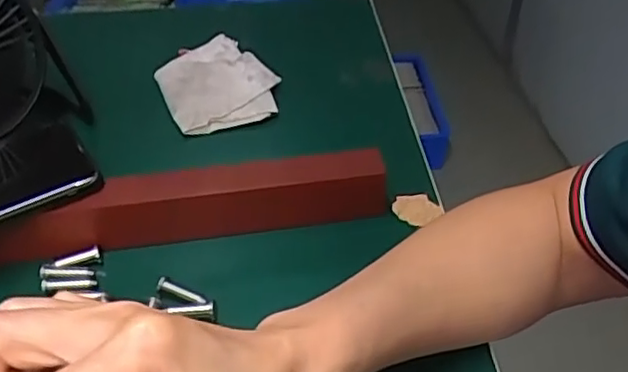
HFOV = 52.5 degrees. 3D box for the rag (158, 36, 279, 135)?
[{"bbox_3d":[-0.081,-0.087,0.534,0.089,0.021,0.107,-14,43,-17],"label":"rag"}]

